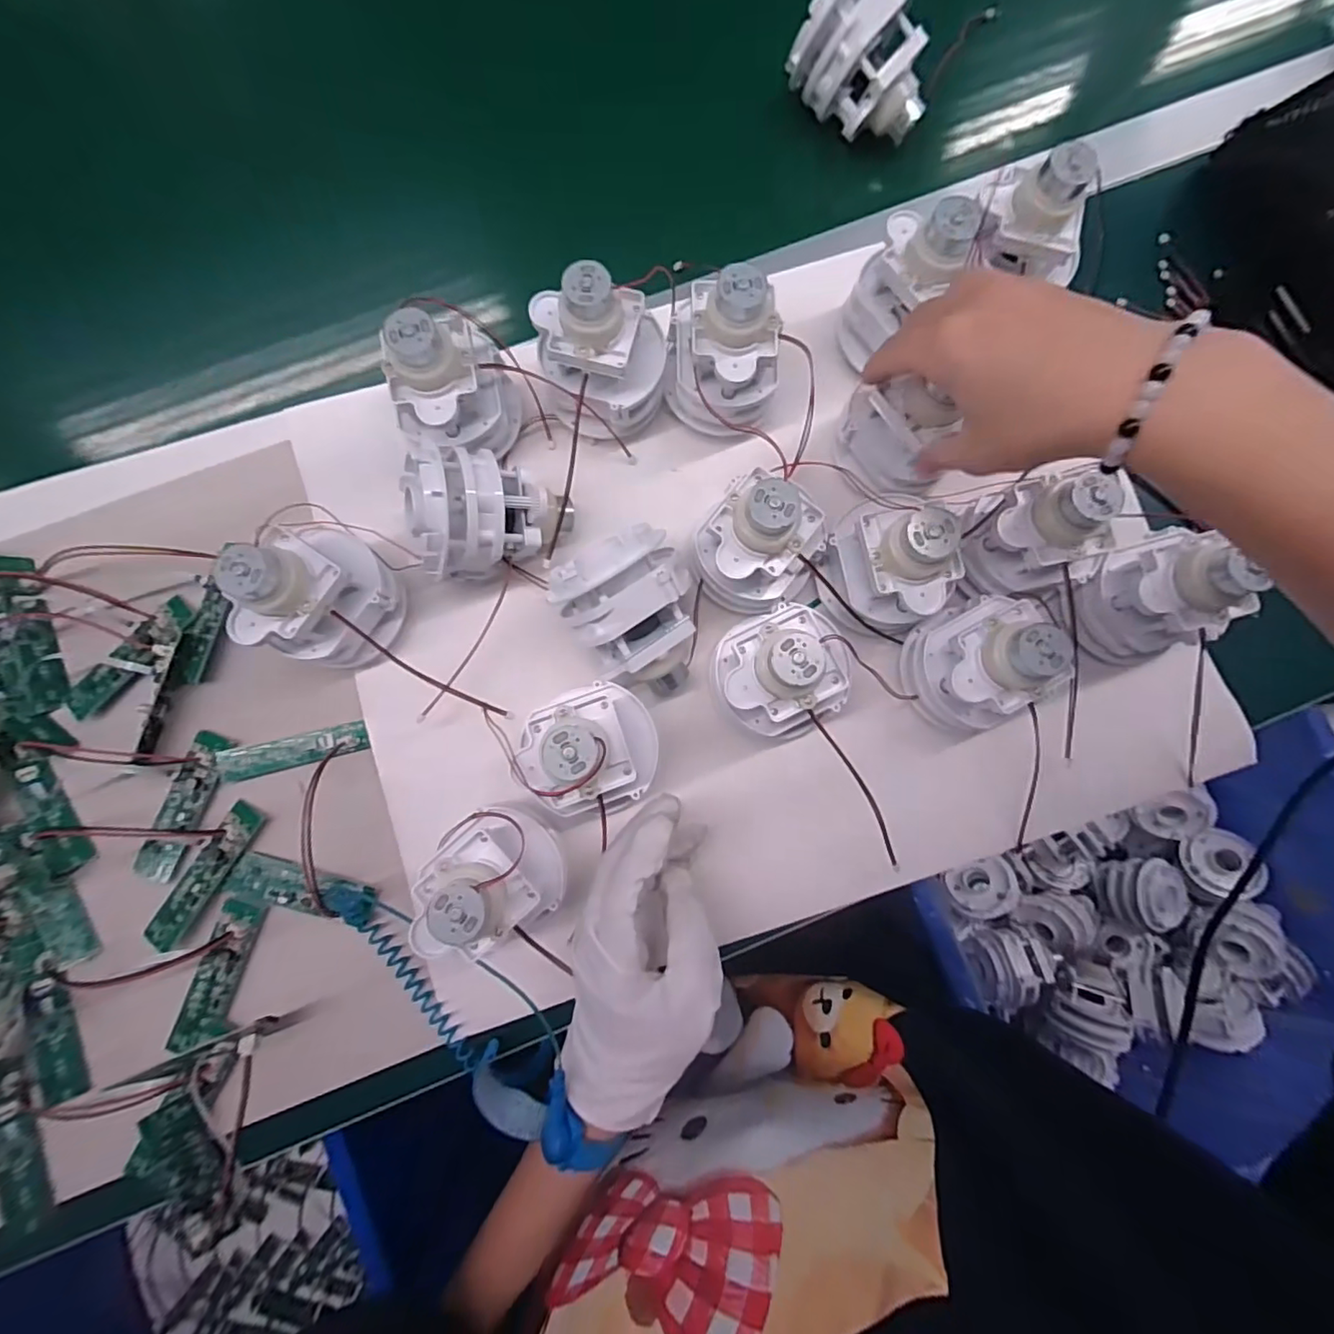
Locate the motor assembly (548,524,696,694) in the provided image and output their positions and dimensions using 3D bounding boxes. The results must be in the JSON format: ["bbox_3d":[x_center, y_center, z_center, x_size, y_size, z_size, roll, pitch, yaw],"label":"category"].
[{"bbox_3d":[-0.012,-0.025,0.292,0.065,0.056,0.069,-33,82,-3],"label":"motor assembly"}]

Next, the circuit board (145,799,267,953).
[{"bbox_3d":[-0.250,0.112,0.309,0.021,0.009,0.079,30,84,6],"label":"circuit board"}]

